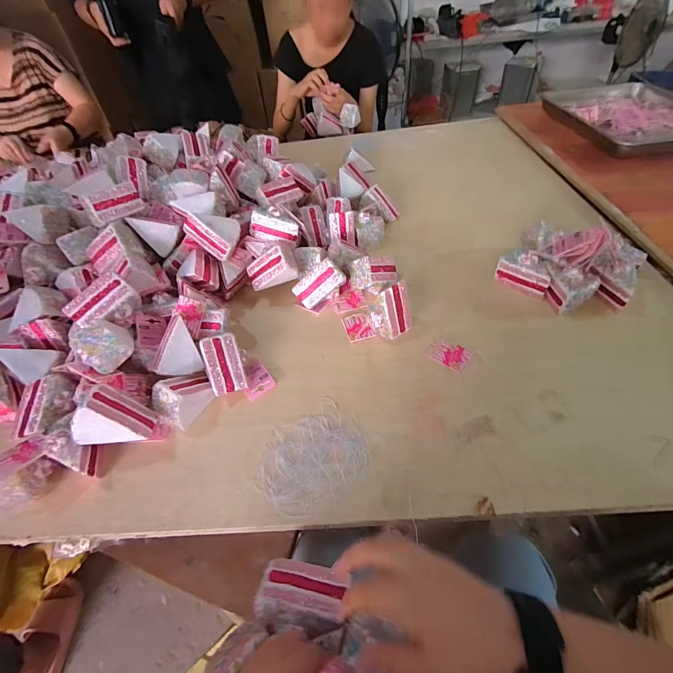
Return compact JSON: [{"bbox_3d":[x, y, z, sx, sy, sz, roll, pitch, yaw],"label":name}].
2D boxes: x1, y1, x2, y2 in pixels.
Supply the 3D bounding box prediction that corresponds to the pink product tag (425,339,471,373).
[{"bbox_3d":[0.170,0.025,0.507,0.060,0.004,0.040,29,57,28],"label":"pink product tag"}]

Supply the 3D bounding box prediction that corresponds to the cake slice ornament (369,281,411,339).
[{"bbox_3d":[0.085,-0.037,0.520,0.059,0.084,0.042,-33,53,-22],"label":"cake slice ornament"}]

